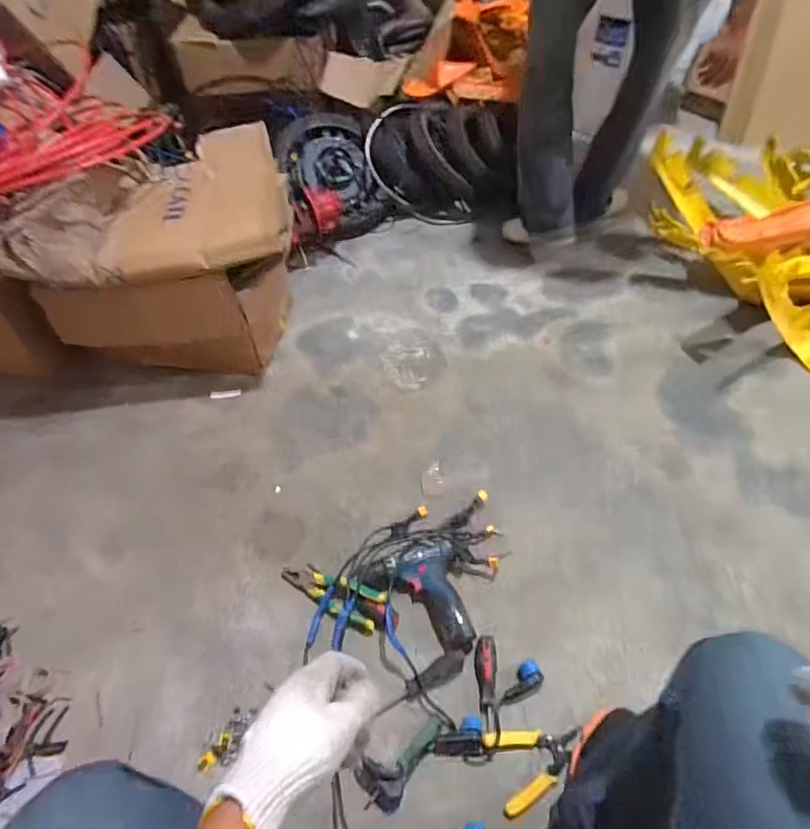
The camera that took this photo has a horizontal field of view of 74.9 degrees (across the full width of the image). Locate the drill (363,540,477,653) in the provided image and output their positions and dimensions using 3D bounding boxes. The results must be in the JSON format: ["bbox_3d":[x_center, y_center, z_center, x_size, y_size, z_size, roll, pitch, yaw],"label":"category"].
[{"bbox_3d":[0.022,0.328,0.933,0.174,0.047,0.190,-8,53,-6],"label":"drill"}]

